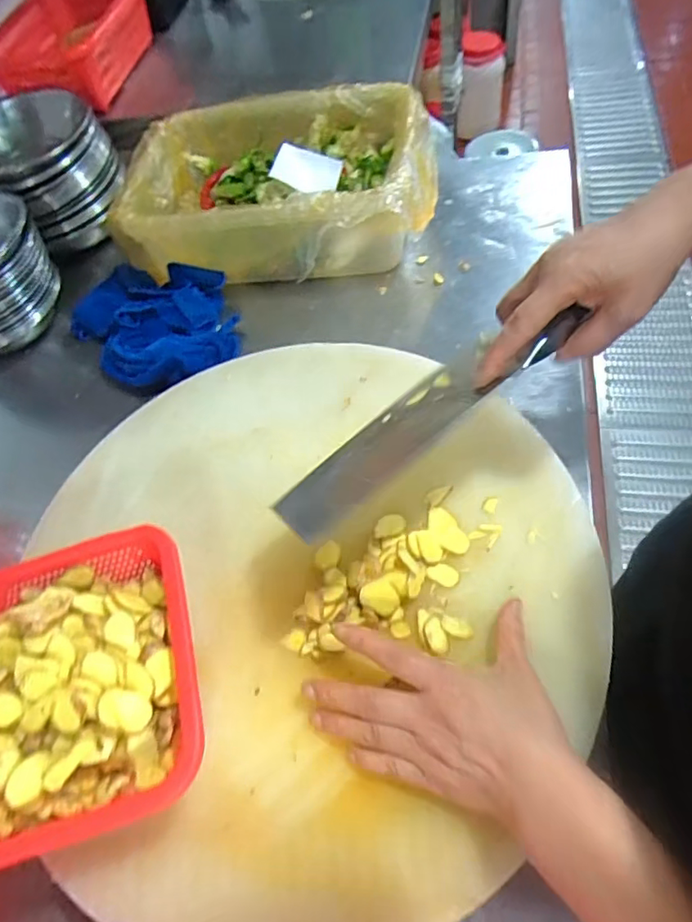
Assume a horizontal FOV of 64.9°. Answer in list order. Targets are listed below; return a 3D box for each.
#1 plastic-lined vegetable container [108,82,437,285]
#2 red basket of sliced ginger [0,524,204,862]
[{"bbox_3d":[-0.074,-0.332,0.666,0.354,0.137,0.219,0,59,12],"label":"plastic-lined vegetable container"},{"bbox_3d":[-0.189,0.149,0.355,0.186,0.073,0.173,-19,57,0],"label":"red basket of sliced ginger"}]

